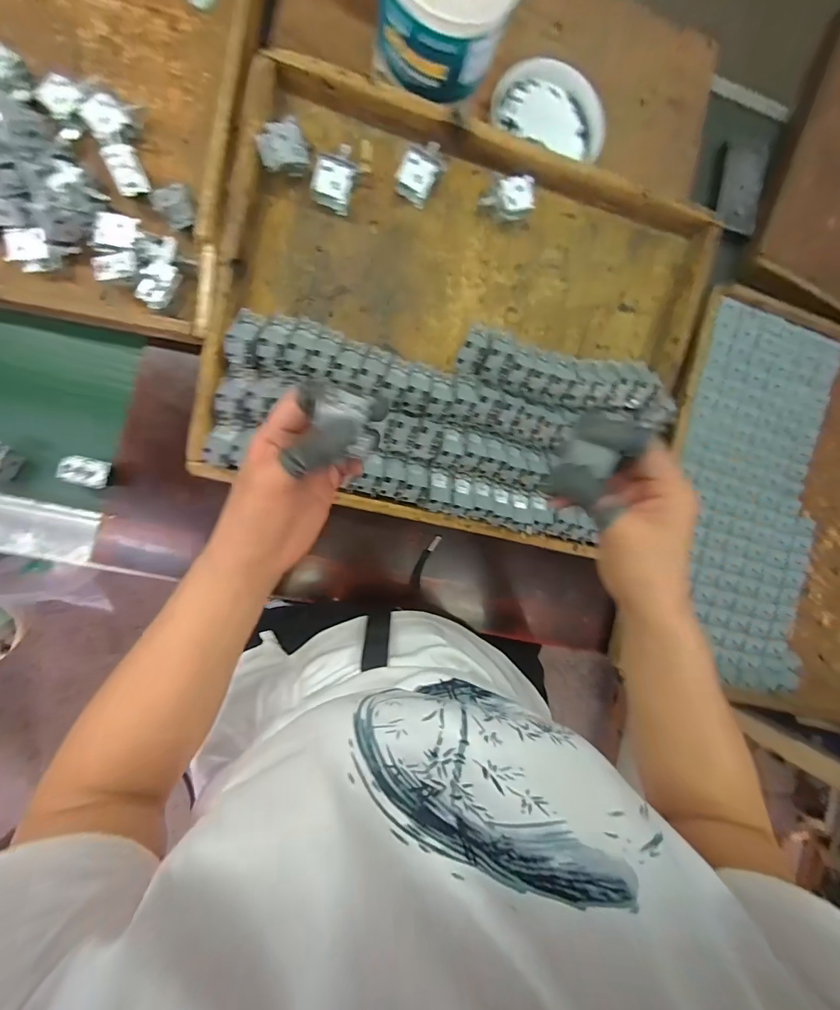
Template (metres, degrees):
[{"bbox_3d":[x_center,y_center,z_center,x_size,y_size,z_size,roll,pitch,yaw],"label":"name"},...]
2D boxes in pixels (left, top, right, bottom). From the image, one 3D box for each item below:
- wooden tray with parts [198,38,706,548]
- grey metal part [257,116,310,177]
[{"bbox_3d":[0.048,-0.171,0.444,0.492,0.050,0.389,13,89,-10],"label":"wooden tray with parts"},{"bbox_3d":[-0.128,-0.333,0.395,0.040,0.019,0.042,-17,131,-1],"label":"grey metal part"}]

